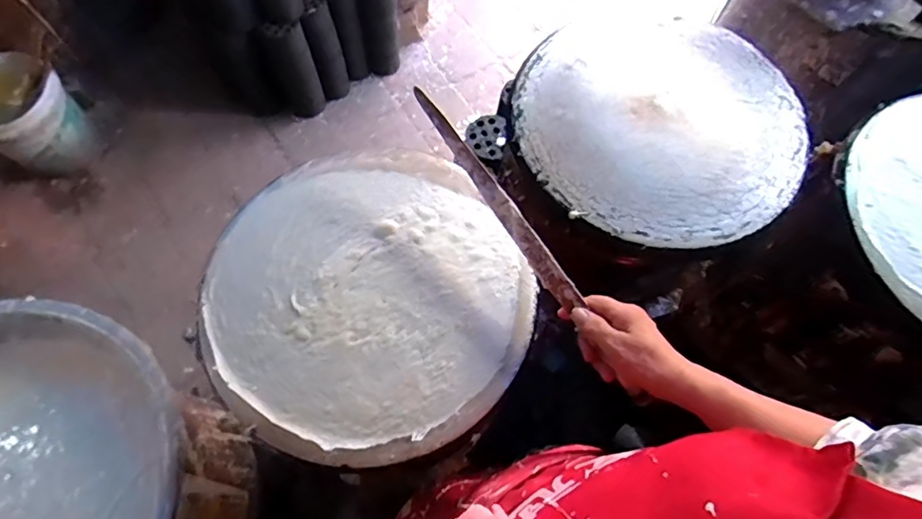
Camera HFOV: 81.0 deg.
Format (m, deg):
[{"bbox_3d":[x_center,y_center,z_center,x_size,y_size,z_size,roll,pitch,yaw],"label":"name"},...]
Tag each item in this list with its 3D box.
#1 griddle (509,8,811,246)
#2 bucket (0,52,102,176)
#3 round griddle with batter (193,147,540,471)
[{"bbox_3d":[0.258,-0.182,0.722,0.367,0.063,0.352,0,67,-1],"label":"griddle"},{"bbox_3d":[-1.206,-0.393,1.502,0.266,0.244,0.223,-40,74,-16],"label":"bucket"},{"bbox_3d":[-0.108,0.037,0.609,0.347,0.021,0.356,0,67,-1],"label":"round griddle with batter"}]

